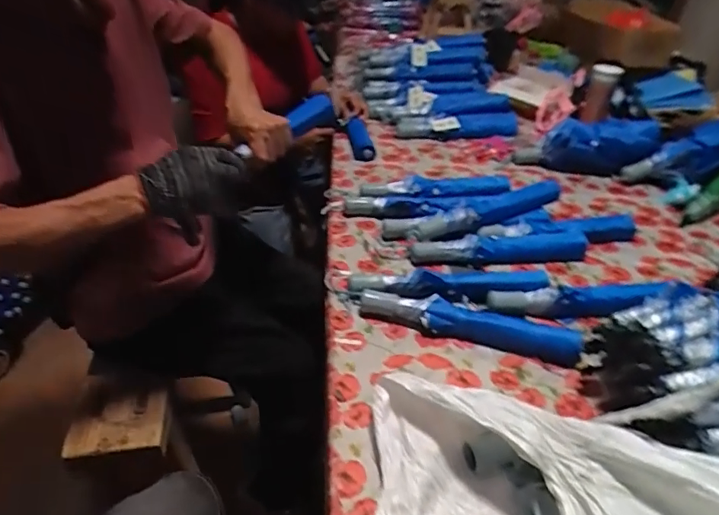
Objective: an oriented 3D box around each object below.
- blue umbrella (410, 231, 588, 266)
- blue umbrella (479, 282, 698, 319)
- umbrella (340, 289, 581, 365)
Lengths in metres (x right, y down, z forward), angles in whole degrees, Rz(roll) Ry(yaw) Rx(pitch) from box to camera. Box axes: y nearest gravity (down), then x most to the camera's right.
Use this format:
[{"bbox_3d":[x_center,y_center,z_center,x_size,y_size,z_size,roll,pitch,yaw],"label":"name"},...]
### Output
[{"bbox_3d":[0.264,-0.021,0.955,0.337,0.045,0.062,-1,37,-4],"label":"blue umbrella"},{"bbox_3d":[0.375,0.068,0.831,0.323,0.053,0.048,-2,37,-5],"label":"blue umbrella"},{"bbox_3d":[0.146,0.098,0.789,0.377,0.045,0.051,11,38,11],"label":"umbrella"}]

